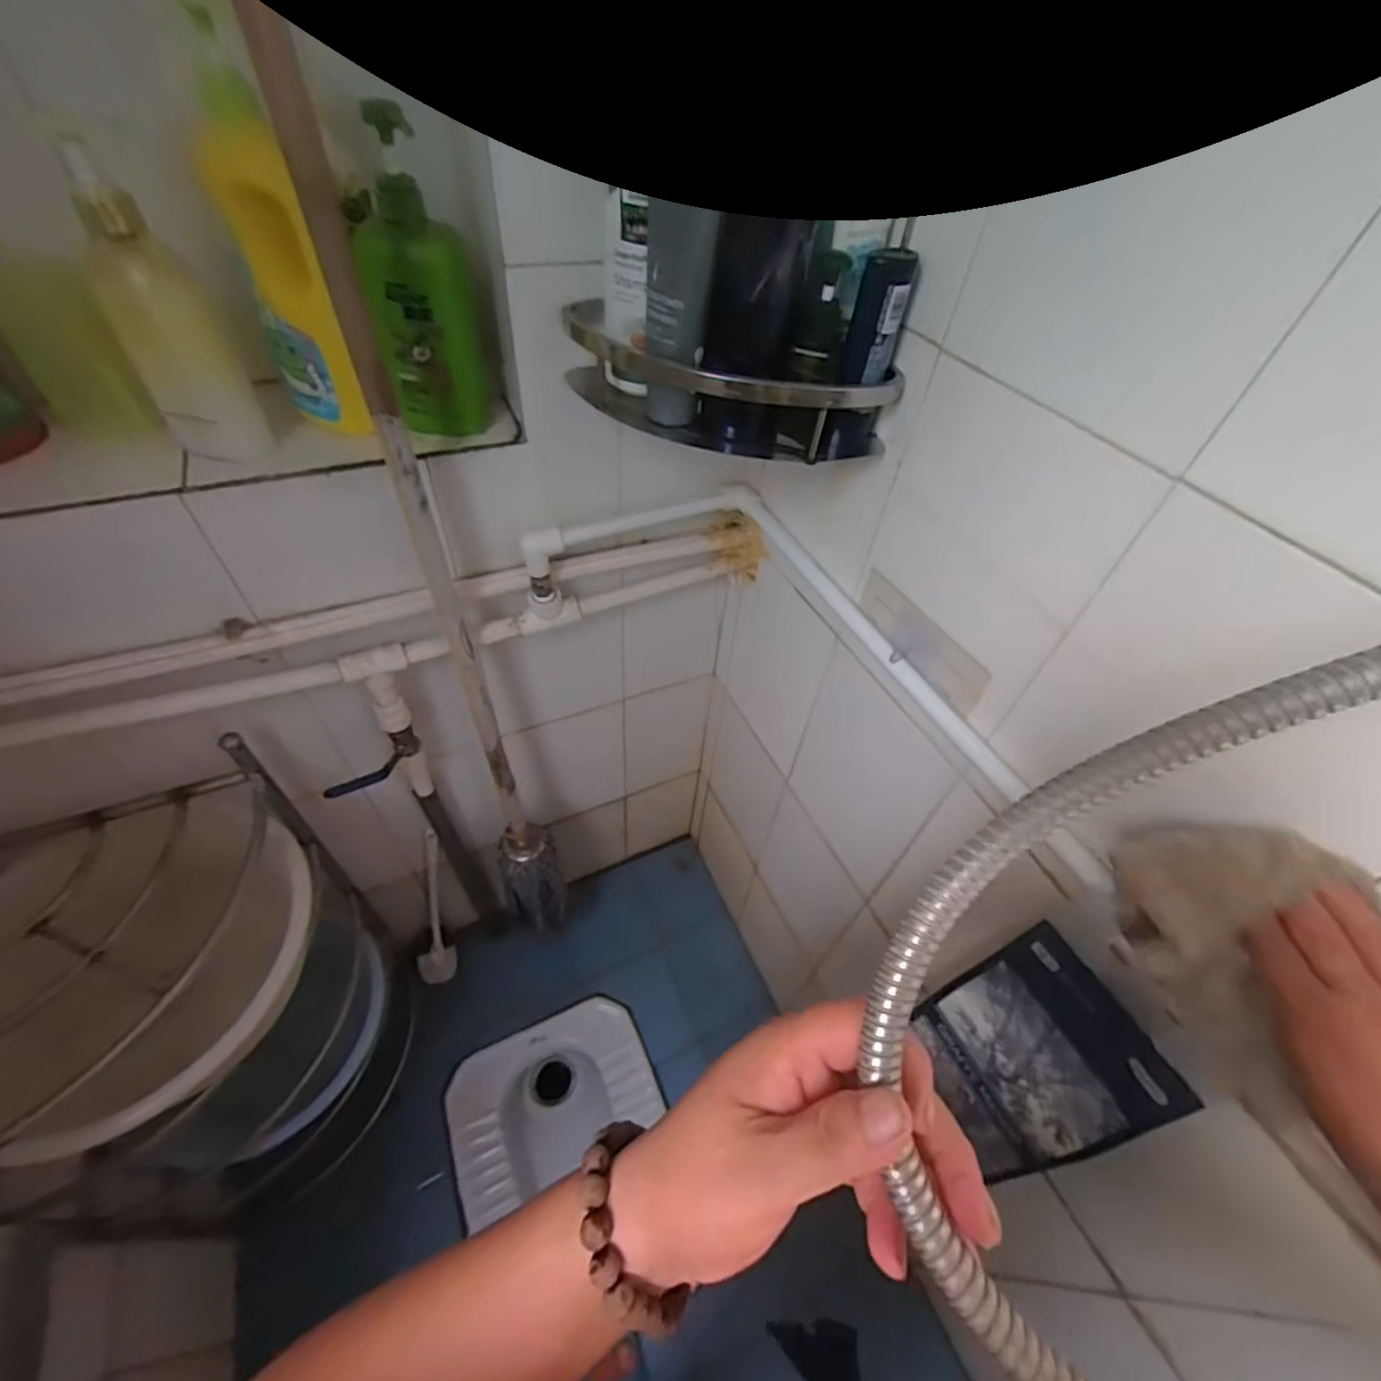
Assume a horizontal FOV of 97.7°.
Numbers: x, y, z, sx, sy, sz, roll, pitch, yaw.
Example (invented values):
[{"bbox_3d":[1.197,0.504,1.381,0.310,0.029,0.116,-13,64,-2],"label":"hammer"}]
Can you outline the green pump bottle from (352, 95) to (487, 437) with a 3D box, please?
[{"bbox_3d":[-0.236,-0.346,0.529,0.077,0.225,0.061,-1,48,-5],"label":"green pump bottle"}]

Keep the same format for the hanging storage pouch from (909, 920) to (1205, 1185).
[{"bbox_3d":[0.271,0.305,0.498,0.026,0.213,0.135,-1,44,-35],"label":"hanging storage pouch"}]

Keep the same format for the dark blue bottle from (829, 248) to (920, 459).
[{"bbox_3d":[0.140,-0.257,0.483,0.043,0.154,0.048,14,48,8],"label":"dark blue bottle"}]

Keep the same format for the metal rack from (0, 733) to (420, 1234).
[{"bbox_3d":[-0.604,0.460,0.821,0.342,0.709,0.327,-21,53,-22],"label":"metal rack"}]

